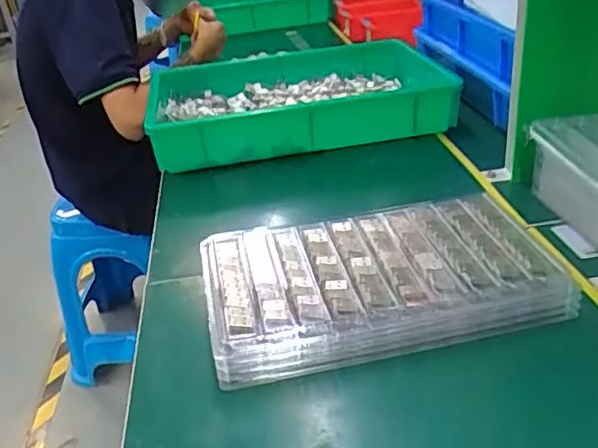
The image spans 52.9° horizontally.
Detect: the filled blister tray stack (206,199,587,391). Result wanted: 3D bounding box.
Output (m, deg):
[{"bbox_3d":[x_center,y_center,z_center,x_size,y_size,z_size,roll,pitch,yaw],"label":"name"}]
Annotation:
[{"bbox_3d":[0.067,0.049,0.540,0.297,0.052,0.172,-9,30,-4],"label":"filled blister tray stack"}]

